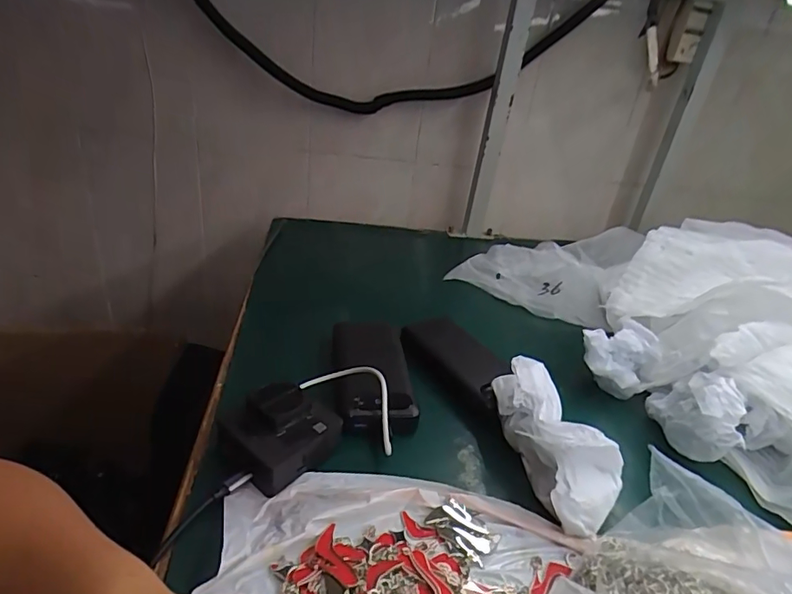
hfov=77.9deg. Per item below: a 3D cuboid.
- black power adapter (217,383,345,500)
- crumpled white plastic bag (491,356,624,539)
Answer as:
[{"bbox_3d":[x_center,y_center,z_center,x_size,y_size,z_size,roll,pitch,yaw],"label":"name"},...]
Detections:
[{"bbox_3d":[-0.093,0.111,0.400,0.065,0.047,0.075,27,34,33],"label":"black power adapter"},{"bbox_3d":[0.133,0.114,0.408,0.065,0.075,0.144,-4,43,-18],"label":"crumpled white plastic bag"}]

